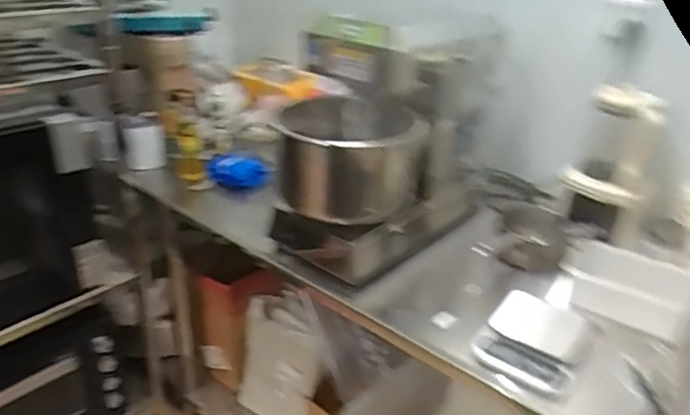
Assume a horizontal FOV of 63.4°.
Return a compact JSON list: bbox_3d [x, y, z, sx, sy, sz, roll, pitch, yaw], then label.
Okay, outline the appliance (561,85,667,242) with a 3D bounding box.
[{"bbox_3d":[0.573,-0.092,1.204,0.180,0.305,0.159,15,29,23],"label":"appliance"}]

